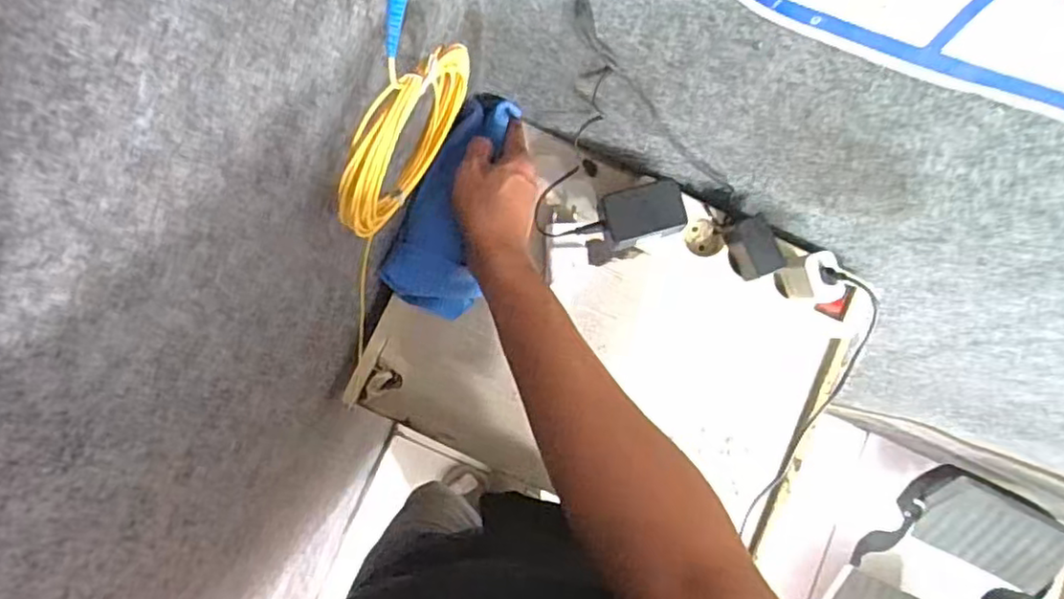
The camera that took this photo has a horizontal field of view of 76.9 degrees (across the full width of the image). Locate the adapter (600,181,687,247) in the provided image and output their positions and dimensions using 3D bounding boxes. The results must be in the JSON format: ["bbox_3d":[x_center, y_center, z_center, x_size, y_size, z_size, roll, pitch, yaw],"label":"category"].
[{"bbox_3d":[0.094,-0.072,0.571,0.067,0.024,0.049,-15,107,1],"label":"adapter"}]

